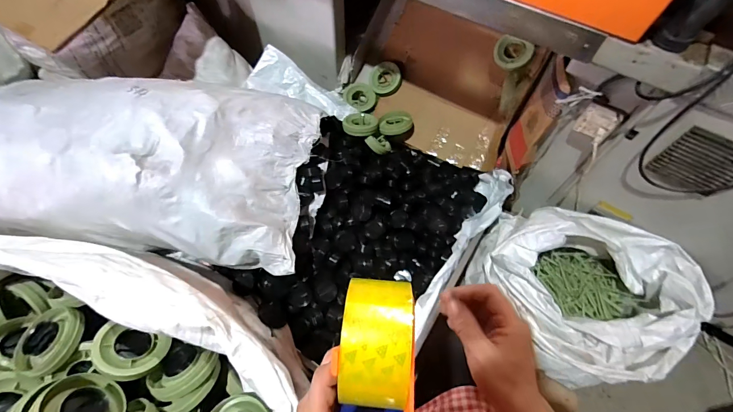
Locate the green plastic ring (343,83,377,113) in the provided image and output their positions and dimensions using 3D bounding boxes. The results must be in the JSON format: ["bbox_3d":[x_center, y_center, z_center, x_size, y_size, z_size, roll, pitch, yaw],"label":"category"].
[{"bbox_3d":[-0.027,-0.452,1.416,0.135,0.043,0.135,0,98,3],"label":"green plastic ring"}]

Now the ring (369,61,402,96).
[{"bbox_3d":[0.078,-0.525,1.401,0.130,0.018,0.141,0,90,20],"label":"ring"}]

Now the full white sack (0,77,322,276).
[{"bbox_3d":[-0.745,-0.163,0.992,1.143,0.284,0.507,6,61,2],"label":"full white sack"}]

